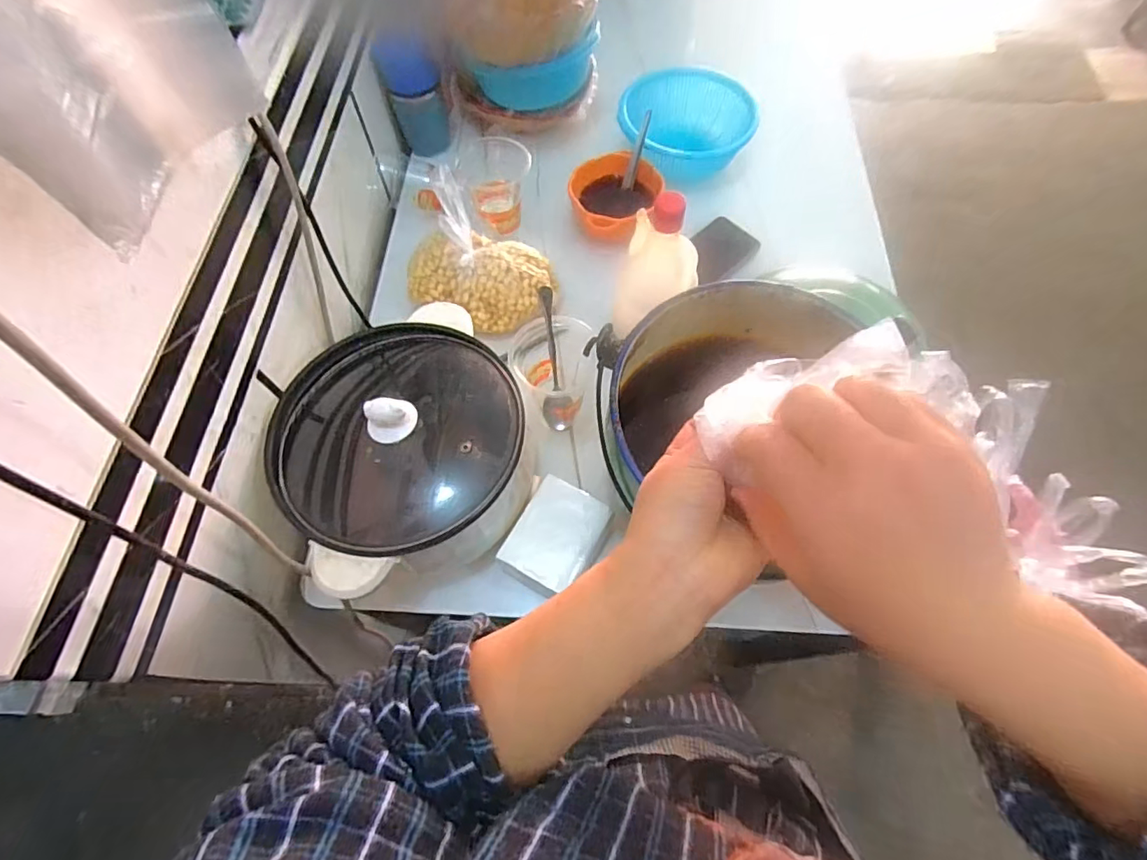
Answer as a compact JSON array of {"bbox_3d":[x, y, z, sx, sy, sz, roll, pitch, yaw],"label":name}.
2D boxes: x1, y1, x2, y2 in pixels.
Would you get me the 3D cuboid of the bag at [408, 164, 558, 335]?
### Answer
[{"bbox_3d":[-0.113,-0.206,0.672,0.175,0.100,0.130,23,66,11],"label":"bag"}]

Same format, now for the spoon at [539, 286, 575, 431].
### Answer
[{"bbox_3d":[-0.020,-0.073,0.589,0.033,0.169,0.022,-5,38,-2],"label":"spoon"}]

